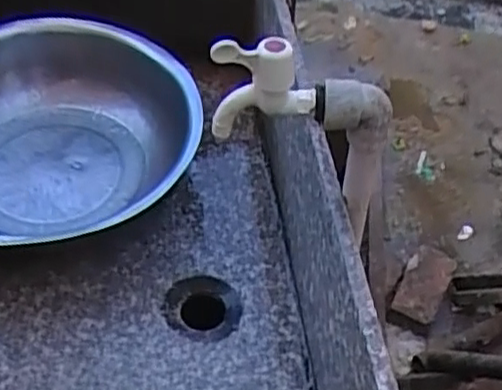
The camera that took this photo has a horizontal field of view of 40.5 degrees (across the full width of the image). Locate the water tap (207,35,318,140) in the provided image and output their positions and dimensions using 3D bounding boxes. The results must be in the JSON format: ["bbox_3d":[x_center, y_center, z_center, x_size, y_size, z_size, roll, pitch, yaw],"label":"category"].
[{"bbox_3d":[0.008,-0.085,0.527,0.077,0.077,0.048,-4,48,-8],"label":"water tap"}]

